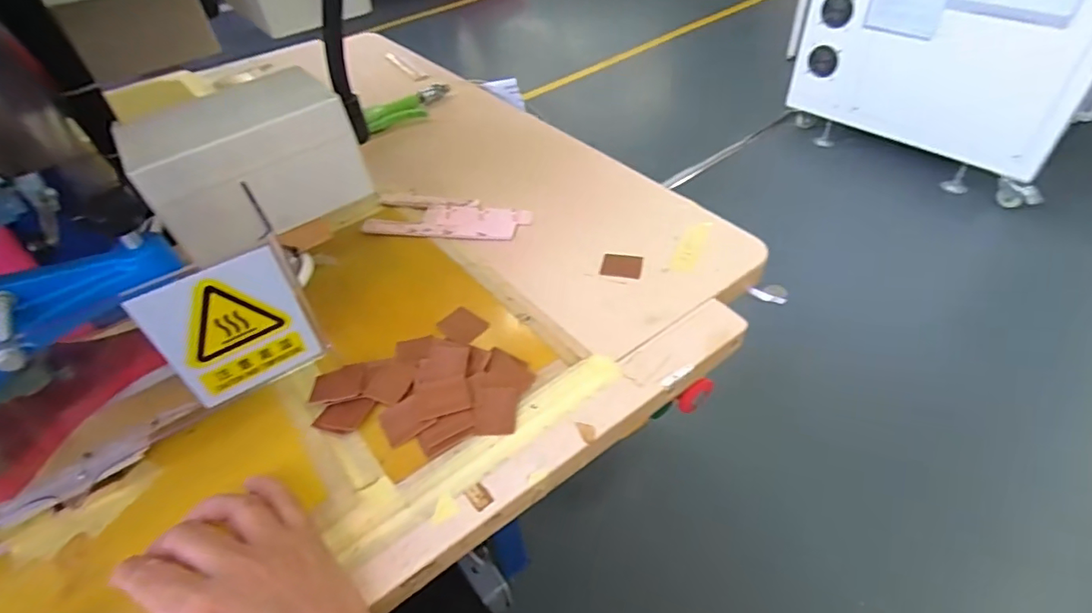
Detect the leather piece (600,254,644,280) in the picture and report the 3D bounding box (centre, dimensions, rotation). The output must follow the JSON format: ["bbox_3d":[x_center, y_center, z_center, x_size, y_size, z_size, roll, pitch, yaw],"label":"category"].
[{"bbox_3d":[0.075,-0.041,0.539,0.039,0.004,0.032,8,46,13],"label":"leather piece"}]

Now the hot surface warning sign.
[{"bbox_3d":[-0.193,0.016,0.345,0.078,0.098,0.010,-28,49,-24],"label":"hot surface warning sign"}]

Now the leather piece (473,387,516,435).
[{"bbox_3d":[-0.039,0.080,0.421,0.032,0.004,0.040,0,54,-6],"label":"leather piece"}]

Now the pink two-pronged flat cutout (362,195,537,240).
[{"bbox_3d":[-0.105,-0.101,0.607,0.171,0.008,0.086,3,40,3],"label":"pink two-pronged flat cutout"}]

